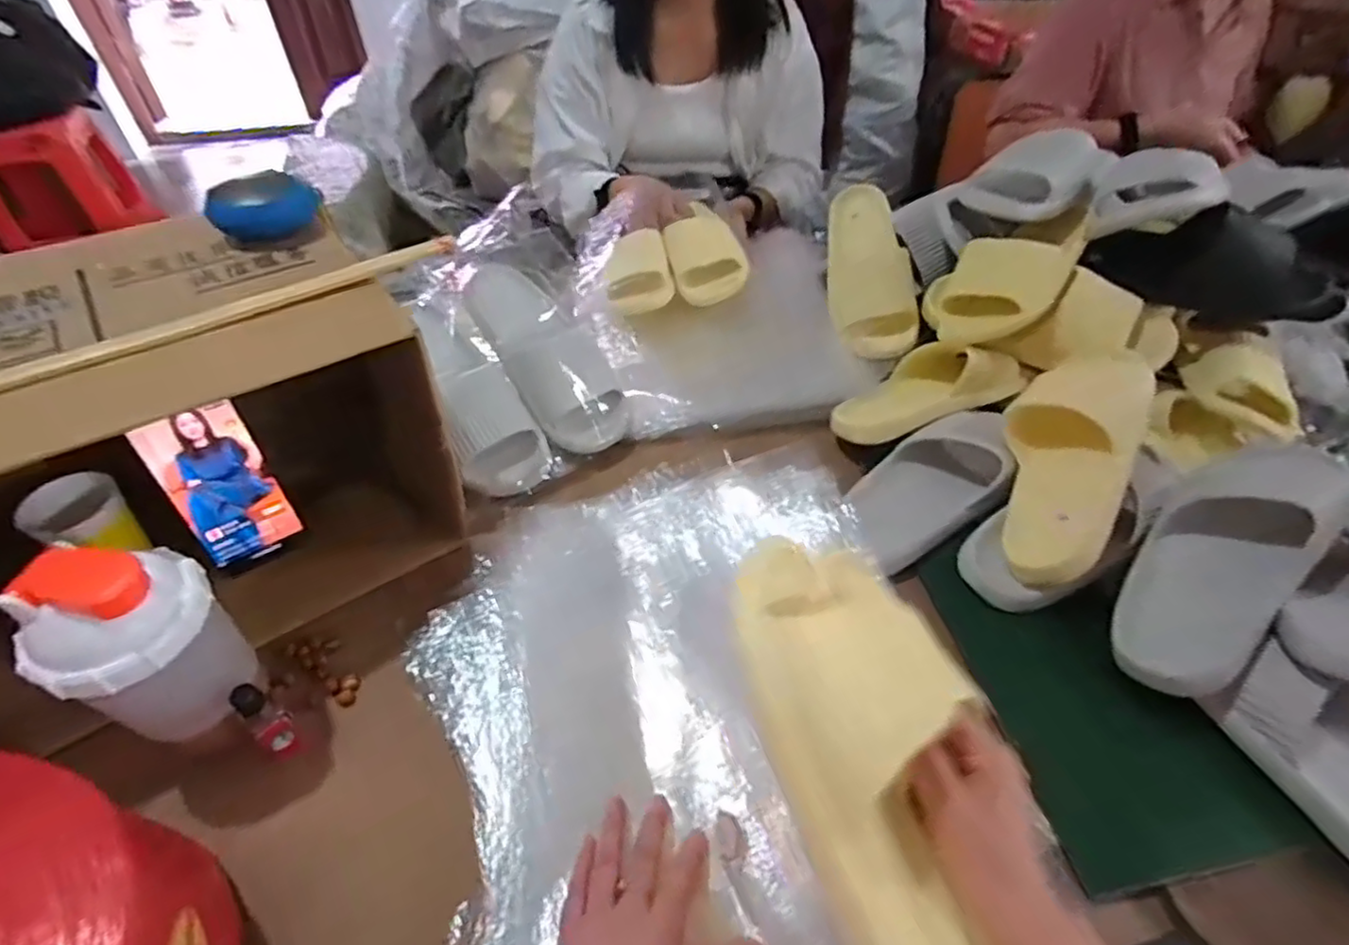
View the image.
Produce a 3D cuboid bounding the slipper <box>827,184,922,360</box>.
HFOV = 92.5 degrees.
[{"bbox_3d":[0.243,-0.249,0.813,0.089,0.067,0.242,-4,73,-5],"label":"slipper"}]

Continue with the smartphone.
[{"bbox_3d":[-0.374,0.017,0.539,0.075,0.146,0.011,-27,36,-28],"label":"smartphone"}]

